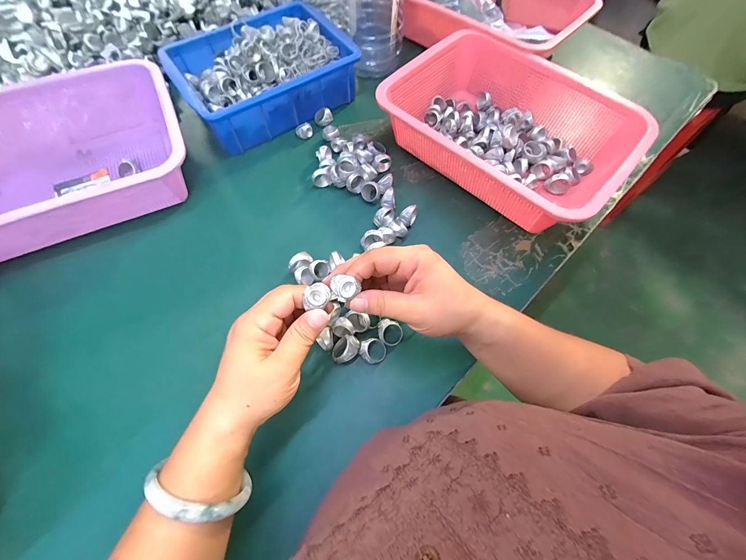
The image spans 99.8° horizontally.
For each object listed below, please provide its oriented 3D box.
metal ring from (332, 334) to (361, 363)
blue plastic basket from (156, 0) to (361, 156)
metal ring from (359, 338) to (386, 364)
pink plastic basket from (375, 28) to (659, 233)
[{"bbox_3d":[-0.028,0.073,0.330,0.029,0.021,0.027,1,65,-1],"label":"metal ring"},{"bbox_3d":[-0.163,-0.310,0.475,0.238,0.081,0.173,-34,71,-16],"label":"blue plastic basket"},{"bbox_3d":[0.000,0.074,0.332,0.027,0.015,0.027,1,65,-1],"label":"metal ring"},{"bbox_3d":[0.173,-0.197,0.427,0.293,0.093,0.220,42,71,16],"label":"pink plastic basket"}]

